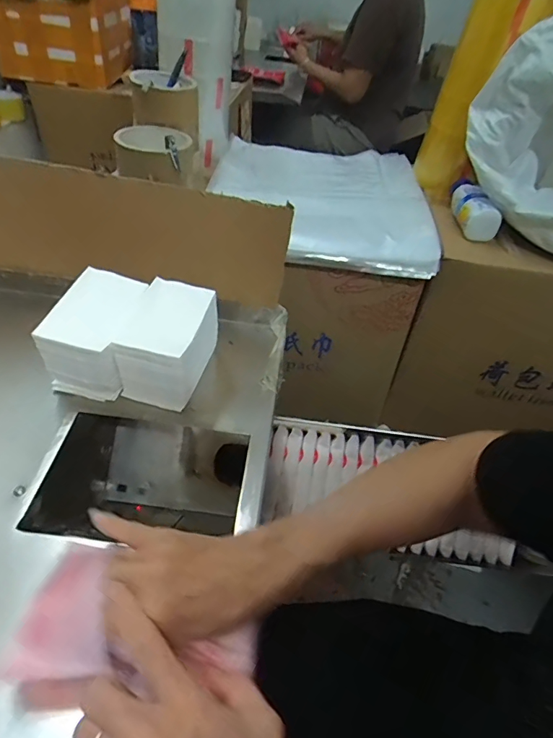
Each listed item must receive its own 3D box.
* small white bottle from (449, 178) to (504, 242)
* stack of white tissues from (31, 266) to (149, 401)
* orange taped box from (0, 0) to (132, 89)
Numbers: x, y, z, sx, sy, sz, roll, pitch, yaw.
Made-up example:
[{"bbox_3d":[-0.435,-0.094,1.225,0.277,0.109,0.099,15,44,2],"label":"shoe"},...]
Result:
[{"bbox_3d":[0.296,-0.249,0.679,0.057,0.056,0.146,9,44,2],"label":"small white bottle"},{"bbox_3d":[-0.177,-0.031,0.456,0.079,0.090,0.105,13,44,7],"label":"stack of white tissues"},{"bbox_3d":[-0.500,-0.795,1.070,0.270,0.166,0.208,10,44,3],"label":"orange taped box"}]

